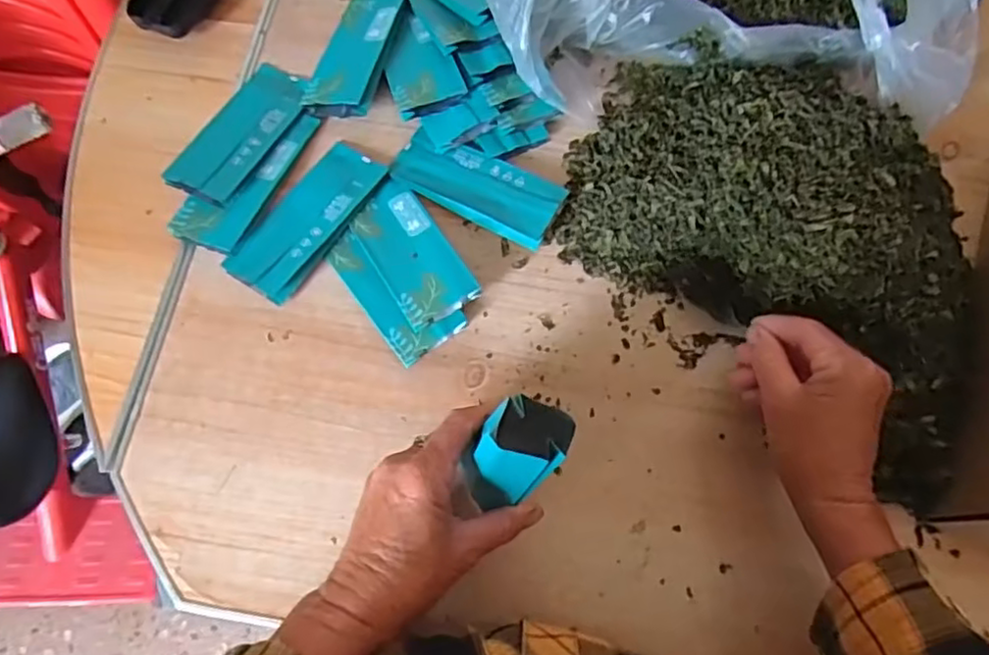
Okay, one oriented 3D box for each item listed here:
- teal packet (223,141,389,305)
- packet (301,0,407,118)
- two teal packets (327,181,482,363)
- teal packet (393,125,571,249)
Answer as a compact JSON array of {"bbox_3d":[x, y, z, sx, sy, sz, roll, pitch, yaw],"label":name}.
[{"bbox_3d":[-0.138,-0.083,0.503,0.054,0.011,0.134,31,73,9],"label":"teal packet"},{"bbox_3d":[-0.110,-0.232,0.548,0.053,0.021,0.137,14,71,3],"label":"packet"},{"bbox_3d":[-0.068,-0.045,0.490,0.077,0.019,0.125,-34,75,-12],"label":"two teal packets"},{"bbox_3d":[-0.014,-0.110,0.514,0.130,0.017,0.052,29,73,8],"label":"teal packet"}]

